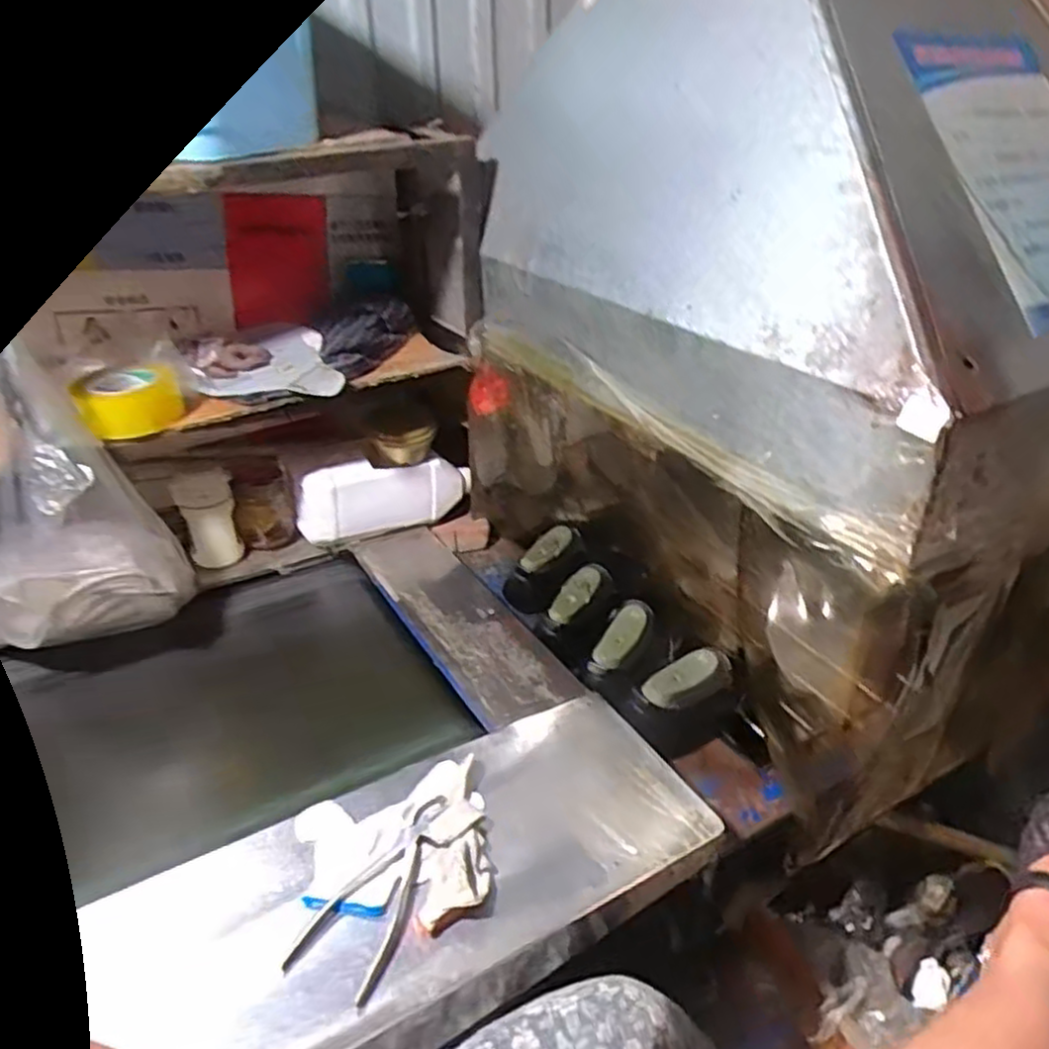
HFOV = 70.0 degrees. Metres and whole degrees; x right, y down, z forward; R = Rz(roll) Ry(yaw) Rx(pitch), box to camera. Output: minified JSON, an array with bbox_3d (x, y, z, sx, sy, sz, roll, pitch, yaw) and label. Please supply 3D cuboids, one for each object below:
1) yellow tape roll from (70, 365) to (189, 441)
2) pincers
[{"bbox_3d":[-0.482,-0.150,0.926,0.122,0.061,0.114,-17,36,-26],"label":"yellow tape roll"},{"bbox_3d":[-0.119,0.322,0.665,0.086,0.016,0.187,15,35,23],"label":"pincers"}]

